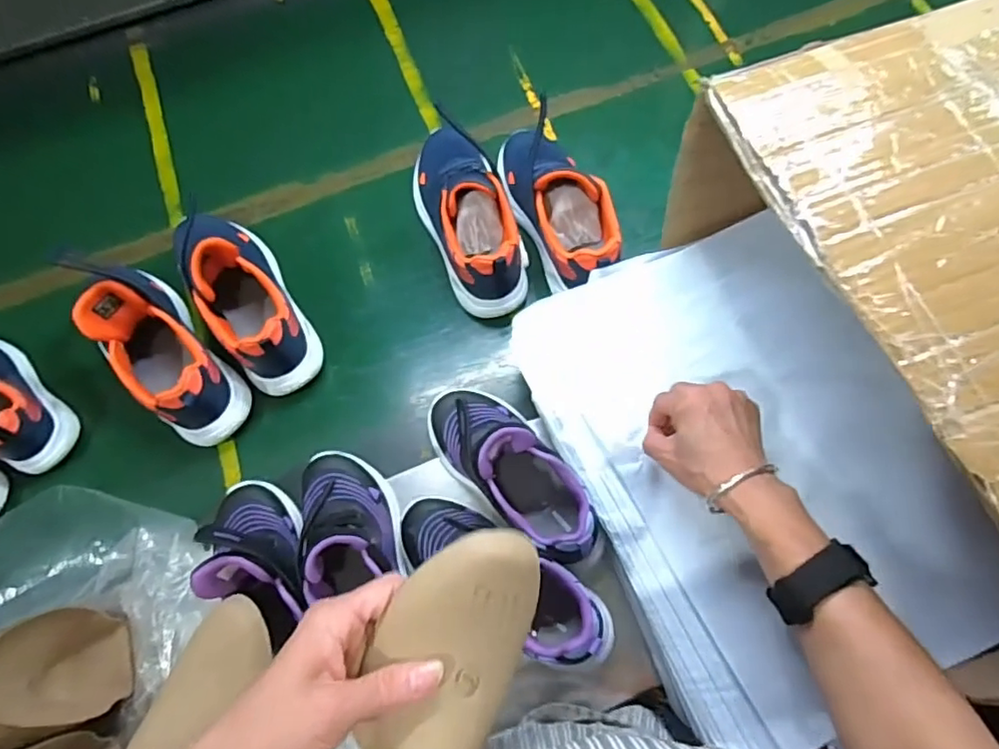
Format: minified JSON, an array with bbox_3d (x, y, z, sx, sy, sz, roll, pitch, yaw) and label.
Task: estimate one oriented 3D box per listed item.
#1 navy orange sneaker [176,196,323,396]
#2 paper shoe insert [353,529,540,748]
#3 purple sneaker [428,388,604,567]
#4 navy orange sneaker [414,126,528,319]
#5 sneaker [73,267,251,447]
[{"bbox_3d":[-0.272,-0.085,0.631,0.077,0.115,0.208,-31,72,-9],"label":"navy orange sneaker"},{"bbox_3d":[-0.030,0.154,0.324,0.074,0.041,0.140,21,72,9],"label":"paper shoe insert"},{"bbox_3d":[0.010,0.083,0.525,0.082,0.099,0.202,-37,73,-11],"label":"purple sneaker"},{"bbox_3d":[-0.038,-0.181,0.655,0.081,0.095,0.224,-23,71,-7],"label":"navy orange sneaker"},{"bbox_3d":[-0.354,-0.030,0.610,0.079,0.119,0.215,-39,74,-12],"label":"sneaker"}]

